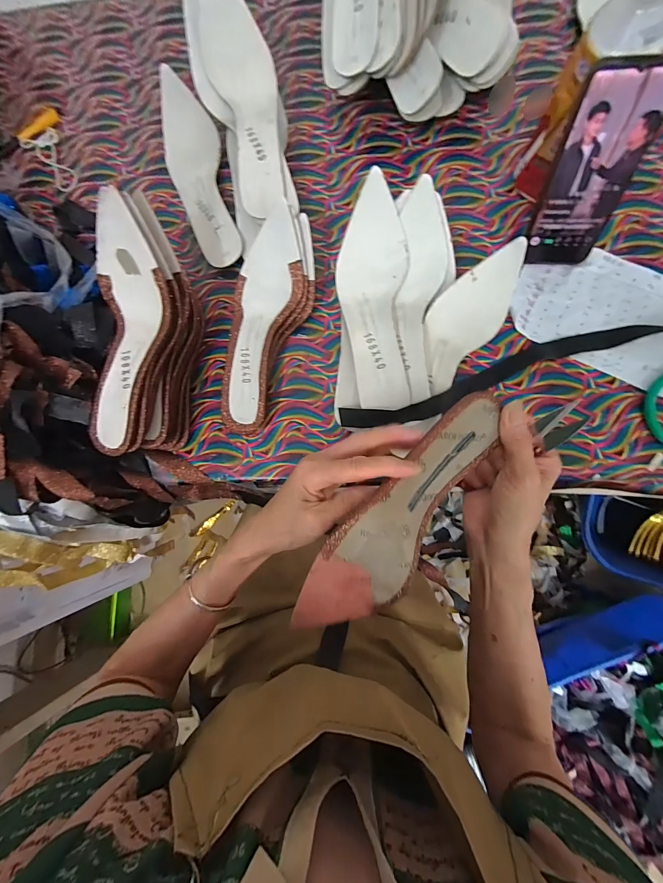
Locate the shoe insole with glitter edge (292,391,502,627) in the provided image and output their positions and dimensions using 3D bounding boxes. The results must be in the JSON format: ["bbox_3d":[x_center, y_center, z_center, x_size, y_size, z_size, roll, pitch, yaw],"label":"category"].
[{"bbox_3d":[0.058,0.059,0.268,0.062,0.049,0.236,39,85,9],"label":"shoe insole with glitter edge"}]

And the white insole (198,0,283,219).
[{"bbox_3d":[-0.100,-0.395,0.393,0.077,0.039,0.244,-11,99,5],"label":"white insole"}]

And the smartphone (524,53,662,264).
[{"bbox_3d":[0.258,-0.257,0.331,0.086,0.158,0.011,4,55,11],"label":"smartphone"}]

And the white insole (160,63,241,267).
[{"bbox_3d":[-0.170,-0.346,0.441,0.074,0.051,0.246,-22,81,4],"label":"white insole"}]

